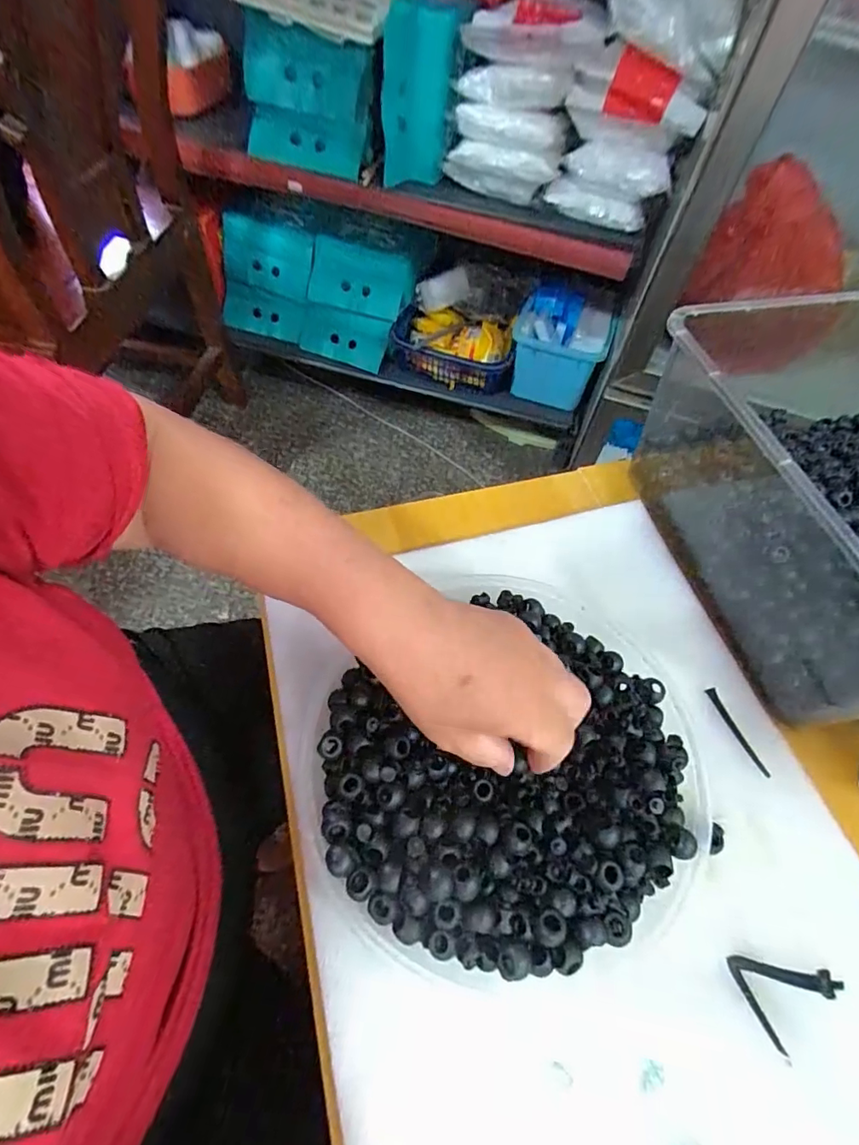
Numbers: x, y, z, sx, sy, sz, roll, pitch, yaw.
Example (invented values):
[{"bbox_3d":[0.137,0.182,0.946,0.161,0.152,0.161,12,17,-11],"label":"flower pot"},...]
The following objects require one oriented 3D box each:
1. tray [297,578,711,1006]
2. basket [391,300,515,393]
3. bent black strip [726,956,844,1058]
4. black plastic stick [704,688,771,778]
[{"bbox_3d":[0.048,0.109,0.311,0.228,0.050,0.228,2,58,-3],"label":"tray"},{"bbox_3d":[0.053,-0.499,1.125,0.275,0.086,0.159,19,59,8],"label":"basket"},{"bbox_3d":[0.189,0.219,0.274,0.049,0.004,0.041,-29,64,-20],"label":"bent black strip"},{"bbox_3d":[0.211,0.109,0.348,0.006,0.004,0.063,-16,60,-13],"label":"black plastic stick"}]

